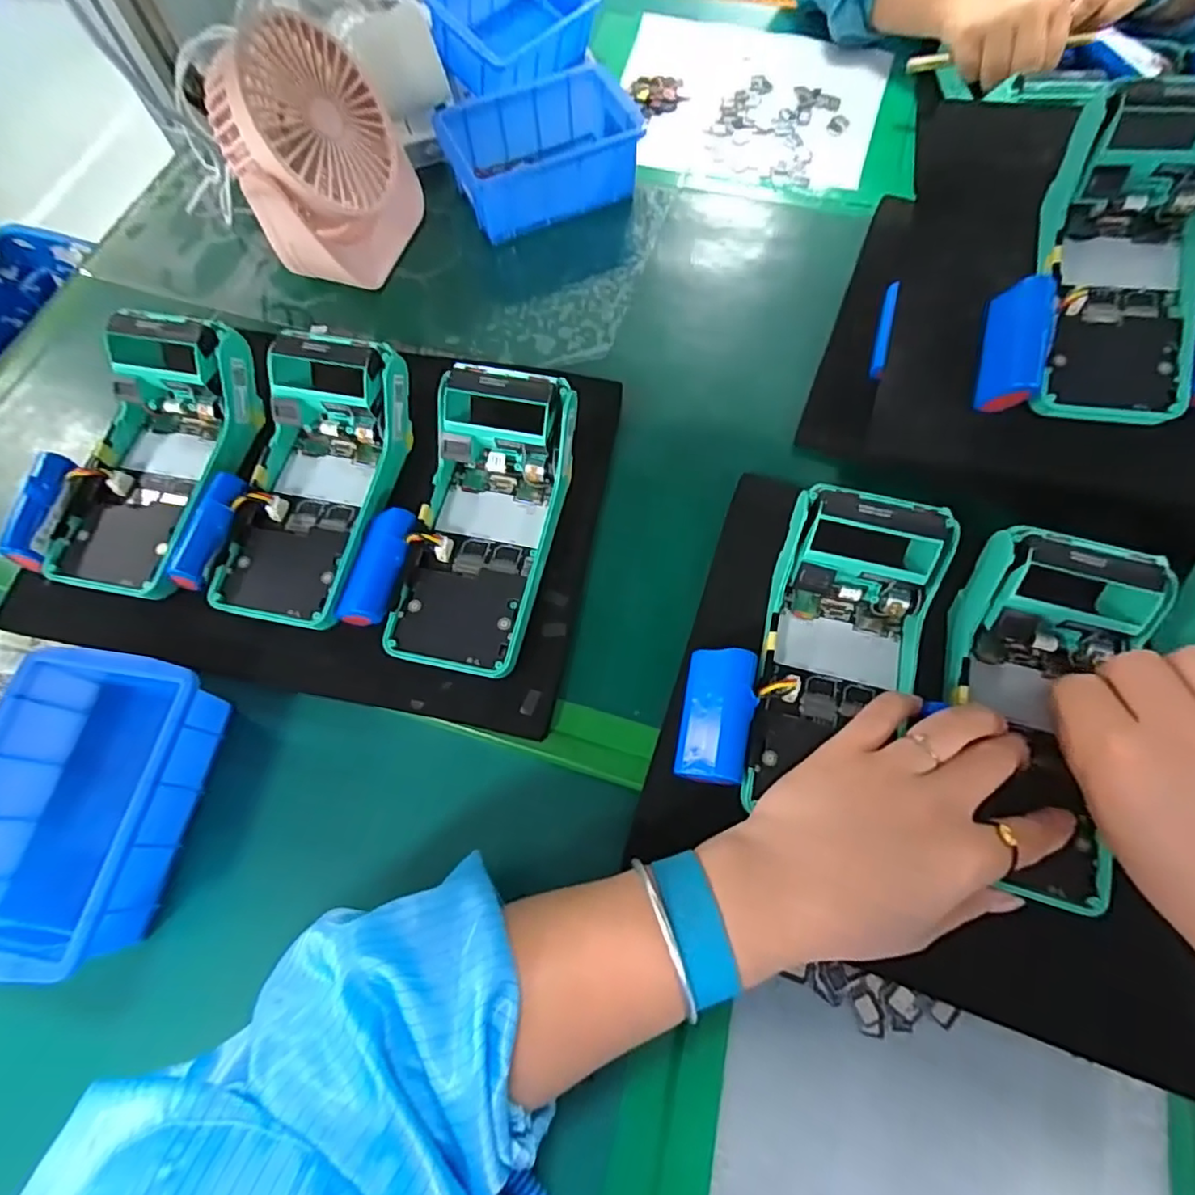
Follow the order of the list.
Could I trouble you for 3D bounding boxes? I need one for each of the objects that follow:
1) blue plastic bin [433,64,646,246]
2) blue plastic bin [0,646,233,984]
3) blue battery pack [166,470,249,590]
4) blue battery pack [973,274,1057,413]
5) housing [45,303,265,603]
[{"bbox_3d":[-0.047,-0.358,0.485,0.147,0.055,0.109,-17,67,-10],"label":"blue plastic bin"},{"bbox_3d":[-0.265,0.106,0.317,0.097,0.060,0.152,9,65,2],"label":"blue plastic bin"},{"bbox_3d":[-0.225,-0.039,0.349,0.022,0.017,0.069,16,79,-6],"label":"blue battery pack"},{"bbox_3d":[0.240,-0.146,0.345,0.026,0.029,0.073,14,85,4],"label":"blue battery pack"},{"bbox_3d":[-0.270,-0.085,0.370,0.089,0.061,0.170,12,79,3],"label":"housing"}]

